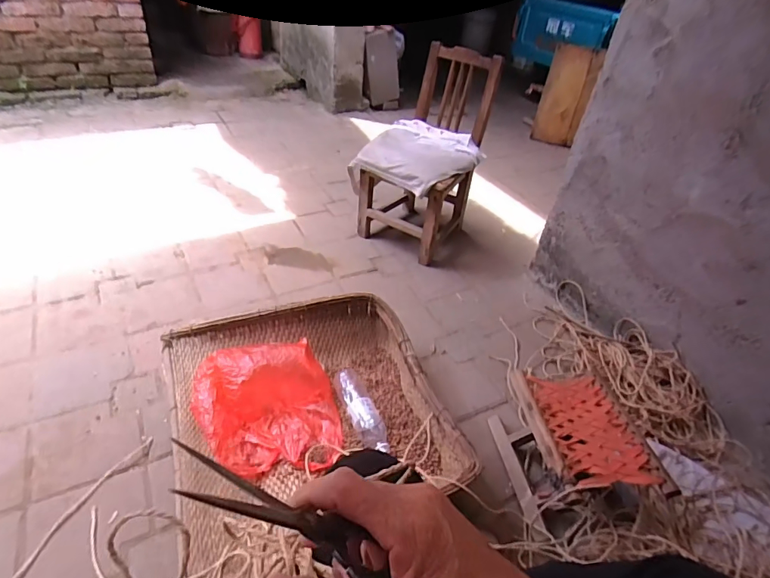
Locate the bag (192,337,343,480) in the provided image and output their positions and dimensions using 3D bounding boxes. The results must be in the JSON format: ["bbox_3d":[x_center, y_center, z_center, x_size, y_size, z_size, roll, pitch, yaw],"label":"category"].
[{"bbox_3d":[-0.252,0.245,0.982,0.300,0.107,0.268,-6,39,-15],"label":"bag"}]

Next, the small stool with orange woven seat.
[{"bbox_3d":[0.389,0.331,0.946,0.246,0.165,0.277,1,38,-7],"label":"small stool with orange woven seat"}]

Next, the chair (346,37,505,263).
[{"bbox_3d":[0.125,-0.458,1.585,0.352,0.593,0.401,26,44,22],"label":"chair"}]

